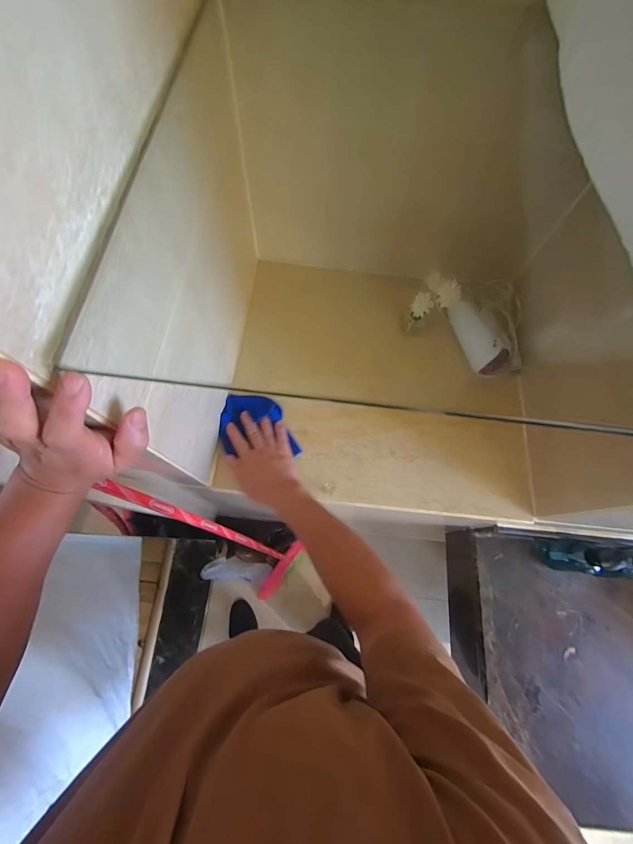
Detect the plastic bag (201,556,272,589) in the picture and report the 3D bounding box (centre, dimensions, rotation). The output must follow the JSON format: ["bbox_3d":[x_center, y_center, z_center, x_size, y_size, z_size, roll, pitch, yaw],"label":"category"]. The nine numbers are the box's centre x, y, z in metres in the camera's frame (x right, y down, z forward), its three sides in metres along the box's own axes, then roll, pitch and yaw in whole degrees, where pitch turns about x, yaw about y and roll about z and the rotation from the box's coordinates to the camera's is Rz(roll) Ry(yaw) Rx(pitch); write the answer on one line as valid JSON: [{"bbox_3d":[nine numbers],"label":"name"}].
[{"bbox_3d":[-0.316,0.593,1.322,0.259,0.020,0.093,9,70,1],"label":"plastic bag"}]

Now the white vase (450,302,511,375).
[{"bbox_3d":[0.325,-0.175,0.670,0.058,0.068,0.159,-13,71,-8],"label":"white vase"}]

